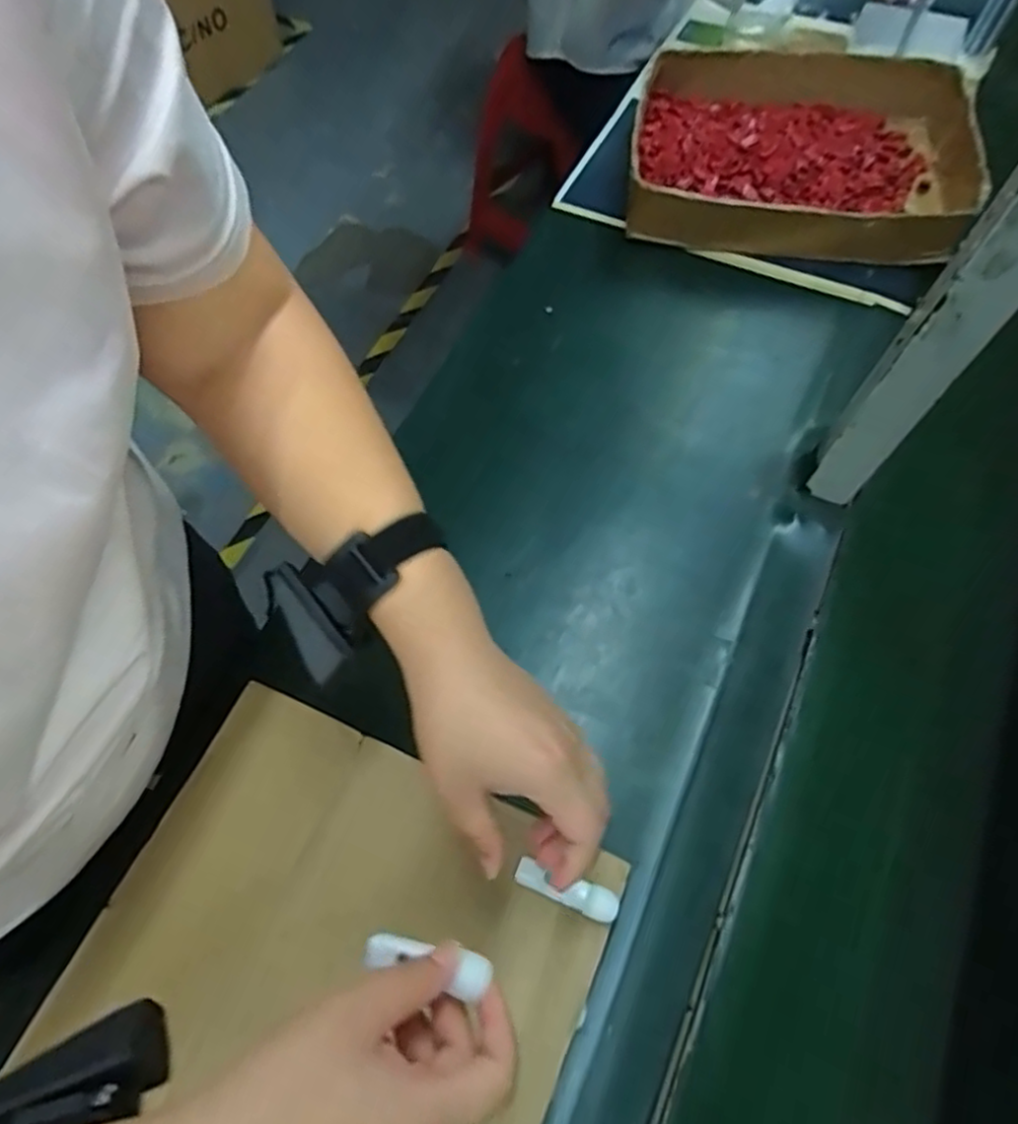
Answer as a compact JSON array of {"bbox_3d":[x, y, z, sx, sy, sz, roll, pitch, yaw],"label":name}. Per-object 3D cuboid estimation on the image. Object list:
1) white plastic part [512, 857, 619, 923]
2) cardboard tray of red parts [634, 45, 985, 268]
[{"bbox_3d":[0.035,0.205,0.431,0.066,0.006,0.019,16,65,15],"label":"white plastic part"},{"bbox_3d":[0.321,-0.459,0.773,0.352,0.078,0.286,12,65,5],"label":"cardboard tray of red parts"}]

